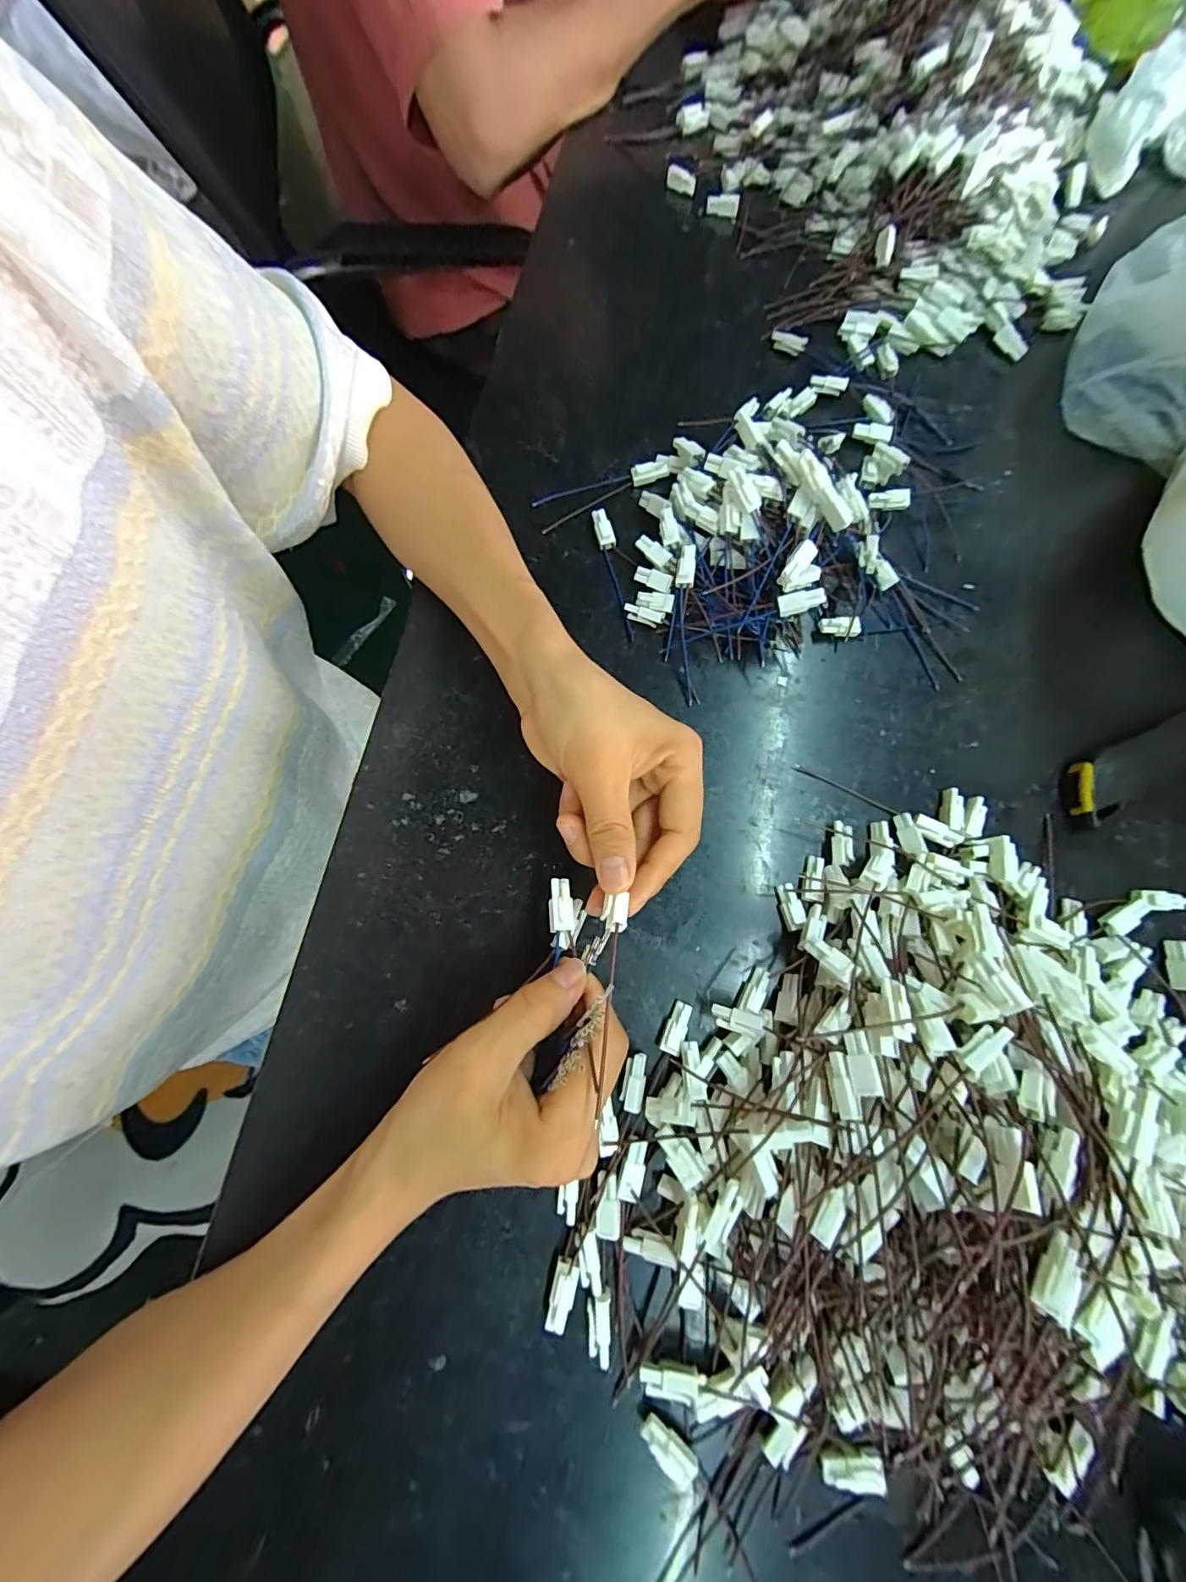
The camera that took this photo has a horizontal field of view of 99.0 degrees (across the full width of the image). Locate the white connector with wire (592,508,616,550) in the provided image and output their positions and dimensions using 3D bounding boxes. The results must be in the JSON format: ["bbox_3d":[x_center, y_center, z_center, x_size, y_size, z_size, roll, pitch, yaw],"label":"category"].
[{"bbox_3d":[0.006,-0.172,0.334,0.011,0.012,0.026,-15,76,-4],"label":"white connector with wire"}]

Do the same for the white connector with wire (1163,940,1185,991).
[{"bbox_3d":[0.312,0.093,0.268,0.013,0.008,0.025,6,75,1],"label":"white connector with wire"}]

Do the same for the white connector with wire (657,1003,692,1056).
[{"bbox_3d":[0.042,0.121,0.259,0.011,0.009,0.024,23,76,5],"label":"white connector with wire"}]

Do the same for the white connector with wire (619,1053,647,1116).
[{"bbox_3d":[0.021,0.145,0.253,0.011,0.009,0.026,11,76,2],"label":"white connector with wire"}]

